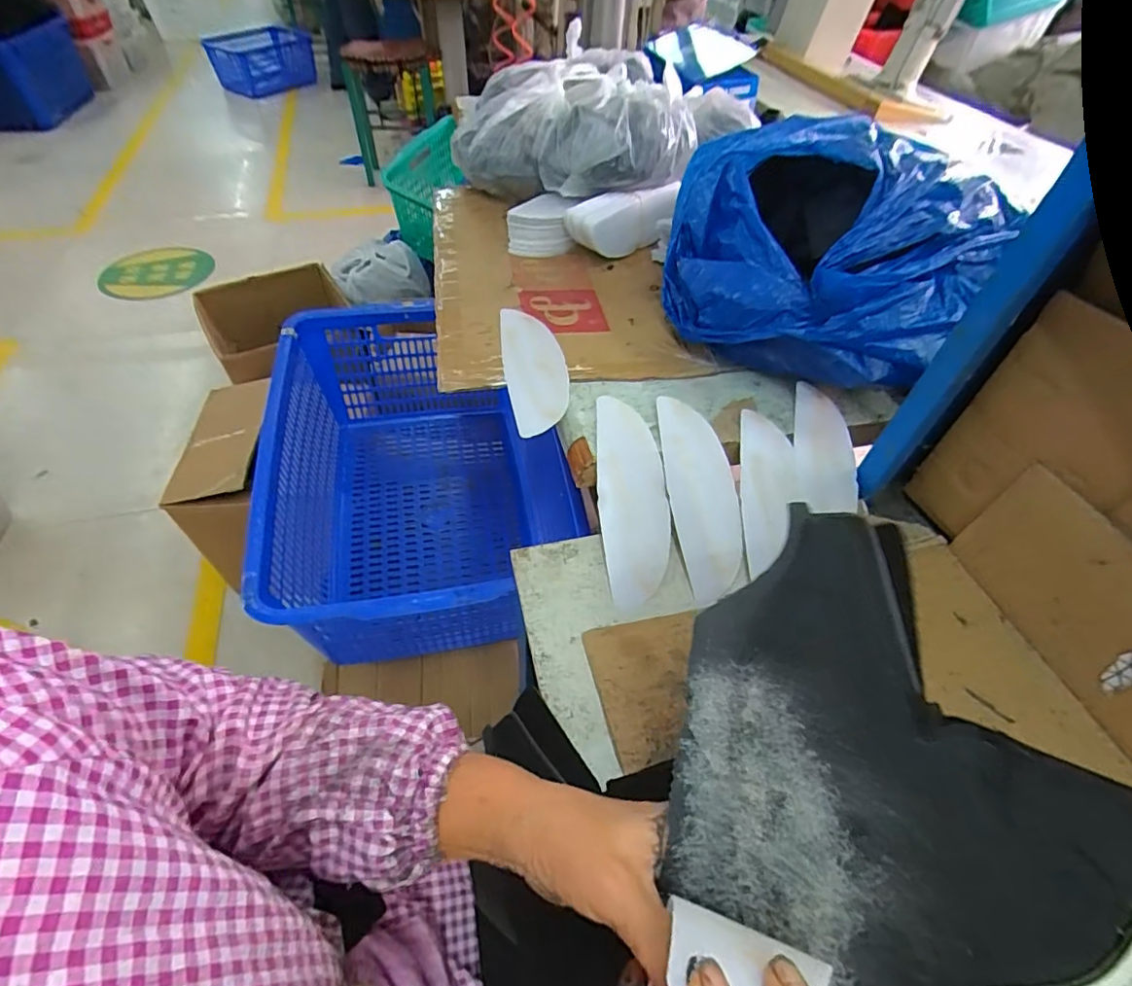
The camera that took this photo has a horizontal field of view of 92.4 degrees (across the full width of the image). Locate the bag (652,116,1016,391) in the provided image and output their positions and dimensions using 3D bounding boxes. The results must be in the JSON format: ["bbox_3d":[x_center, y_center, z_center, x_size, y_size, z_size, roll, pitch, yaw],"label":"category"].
[{"bbox_3d":[0.287,-0.278,0.631,0.304,0.183,0.319,30,56,20],"label":"bag"}]

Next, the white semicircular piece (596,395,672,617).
[{"bbox_3d":[0.066,0.006,0.533,0.067,0.016,0.204,-3,78,-5],"label":"white semicircular piece"}]

